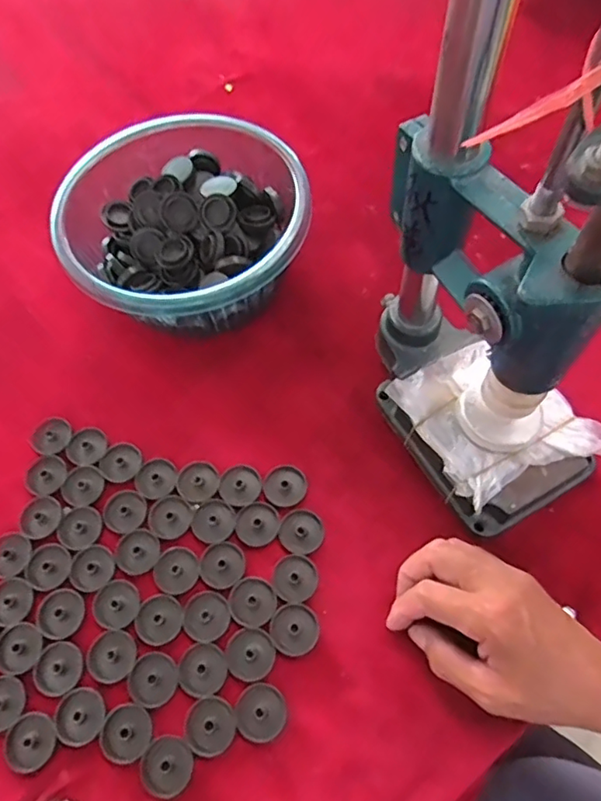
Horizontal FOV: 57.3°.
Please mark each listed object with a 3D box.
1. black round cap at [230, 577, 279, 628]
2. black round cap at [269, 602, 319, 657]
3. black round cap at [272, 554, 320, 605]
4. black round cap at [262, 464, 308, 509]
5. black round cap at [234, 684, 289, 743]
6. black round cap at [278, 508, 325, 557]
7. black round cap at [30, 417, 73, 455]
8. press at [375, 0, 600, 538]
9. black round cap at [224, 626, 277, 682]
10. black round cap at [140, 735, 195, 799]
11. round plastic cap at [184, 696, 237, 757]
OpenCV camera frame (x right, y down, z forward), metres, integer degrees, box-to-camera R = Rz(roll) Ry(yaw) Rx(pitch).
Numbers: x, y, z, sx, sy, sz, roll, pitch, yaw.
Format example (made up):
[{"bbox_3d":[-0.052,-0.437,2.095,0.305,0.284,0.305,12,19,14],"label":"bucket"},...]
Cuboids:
[{"bbox_3d":[-0.034,0.143,0.391,0.033,0.004,0.032,-2,62,3],"label":"black round cap"},{"bbox_3d":[-0.004,0.159,0.384,0.033,0.004,0.033,-2,62,3],"label":"black round cap"},{"bbox_3d":[-0.004,0.130,0.401,0.032,0.004,0.032,-2,62,3],"label":"black round cap"},{"bbox_3d":[-0.012,0.066,0.431,0.034,0.004,0.033,-2,62,3],"label":"black round cap"},{"bbox_3d":[-0.026,0.207,0.365,0.033,0.004,0.033,-2,62,3],"label":"black round cap"},{"bbox_3d":[0.001,0.099,0.415,0.034,0.004,0.032,-2,62,3],"label":"black round cap"},{"bbox_3d":[-0.212,0.031,0.466,0.032,0.006,0.032,-2,62,3],"label":"black round cap"},{"bbox_3d":[0.116,-0.079,0.299,0.107,0.358,0.195,-30,64,-12],"label":"press"},{"bbox_3d":[-0.034,0.174,0.377,0.034,0.004,0.033,-2,62,3],"label":"black round cap"},{"bbox_3d":[-0.086,0.235,0.353,0.032,0.004,0.033,-2,62,3],"label":"black round cap"},{"bbox_3d":[-0.059,0.212,0.359,0.033,0.004,0.033,-2,62,3],"label":"round plastic cap"}]

